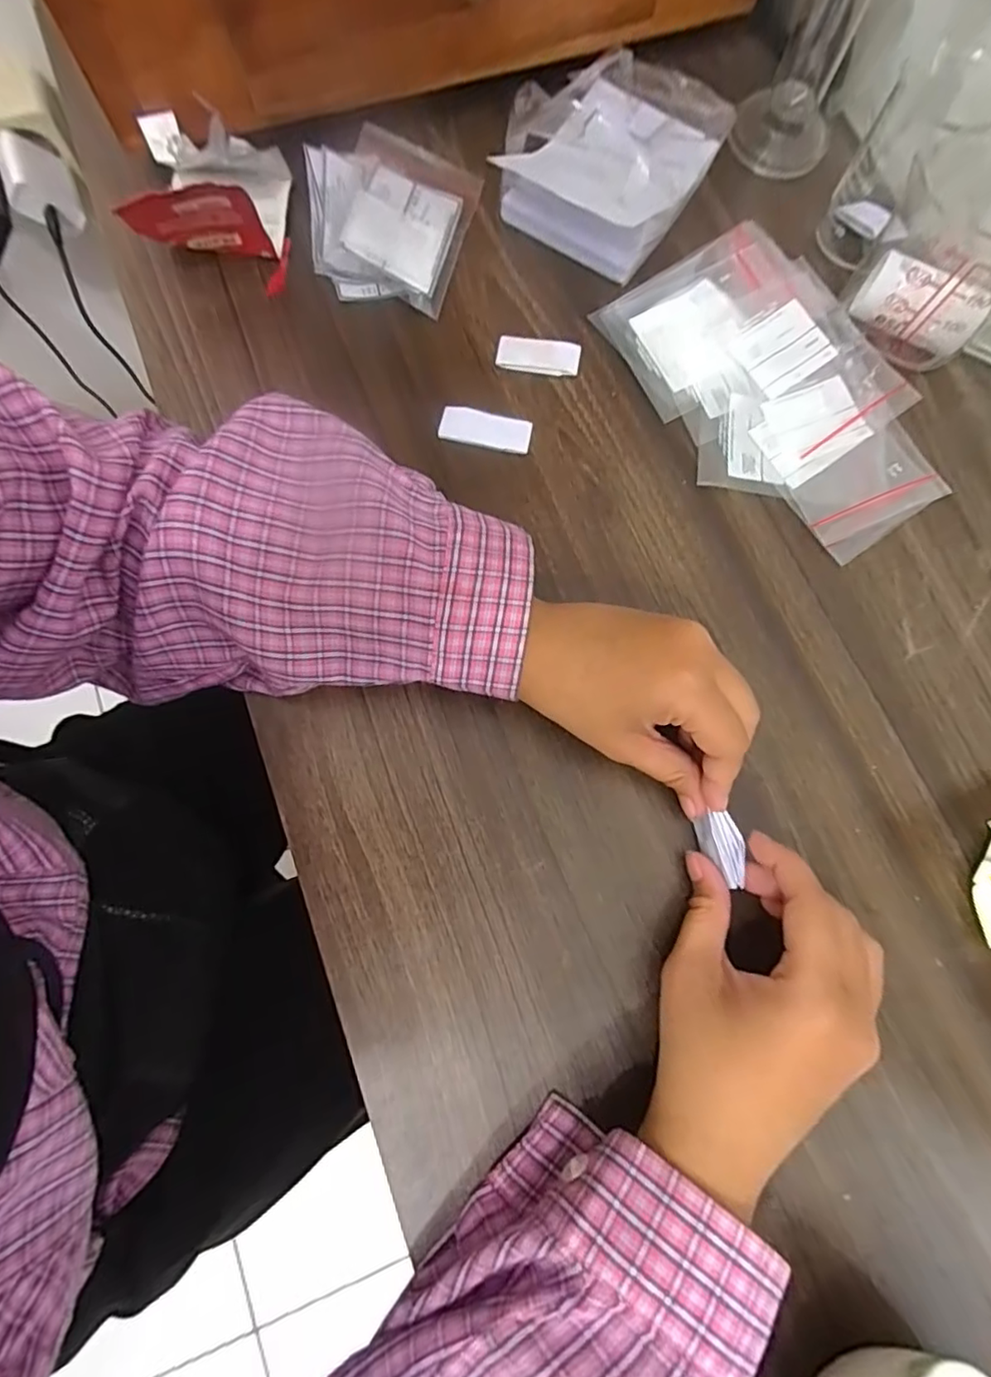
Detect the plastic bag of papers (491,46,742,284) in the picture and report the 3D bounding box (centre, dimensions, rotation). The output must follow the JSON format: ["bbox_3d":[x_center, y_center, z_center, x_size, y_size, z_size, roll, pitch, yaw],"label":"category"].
[{"bbox_3d":[0.072,-0.303,0.318,0.093,0.052,0.119,31,78,5],"label":"plastic bag of papers"}]

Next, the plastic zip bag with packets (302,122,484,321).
[{"bbox_3d":[-0.063,-0.262,0.320,0.091,0.026,0.095,14,77,2],"label":"plastic zip bag with packets"}]

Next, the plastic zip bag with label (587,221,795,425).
[{"bbox_3d":[0.116,-0.207,0.320,0.109,0.009,0.074,-35,80,-9],"label":"plastic zip bag with label"}]

